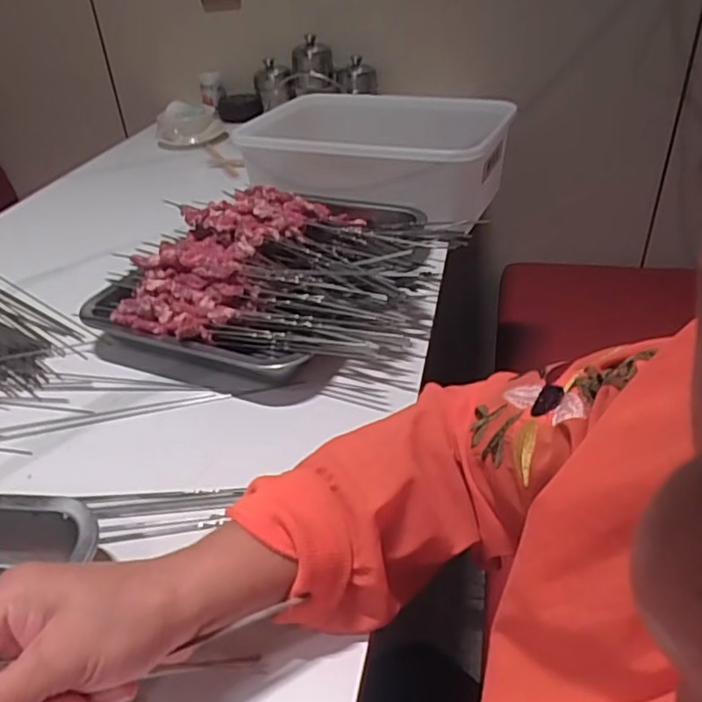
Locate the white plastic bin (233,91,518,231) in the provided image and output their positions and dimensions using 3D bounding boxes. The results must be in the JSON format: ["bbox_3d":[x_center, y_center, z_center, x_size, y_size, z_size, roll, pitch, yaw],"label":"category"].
[{"bbox_3d":[0.049,-0.314,0.924,0.366,0.104,0.366,8,37,17],"label":"white plastic bin"}]

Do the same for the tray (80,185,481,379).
[{"bbox_3d":[-0.051,-0.096,0.653,0.286,0.088,0.362,17,40,27],"label":"tray"}]

